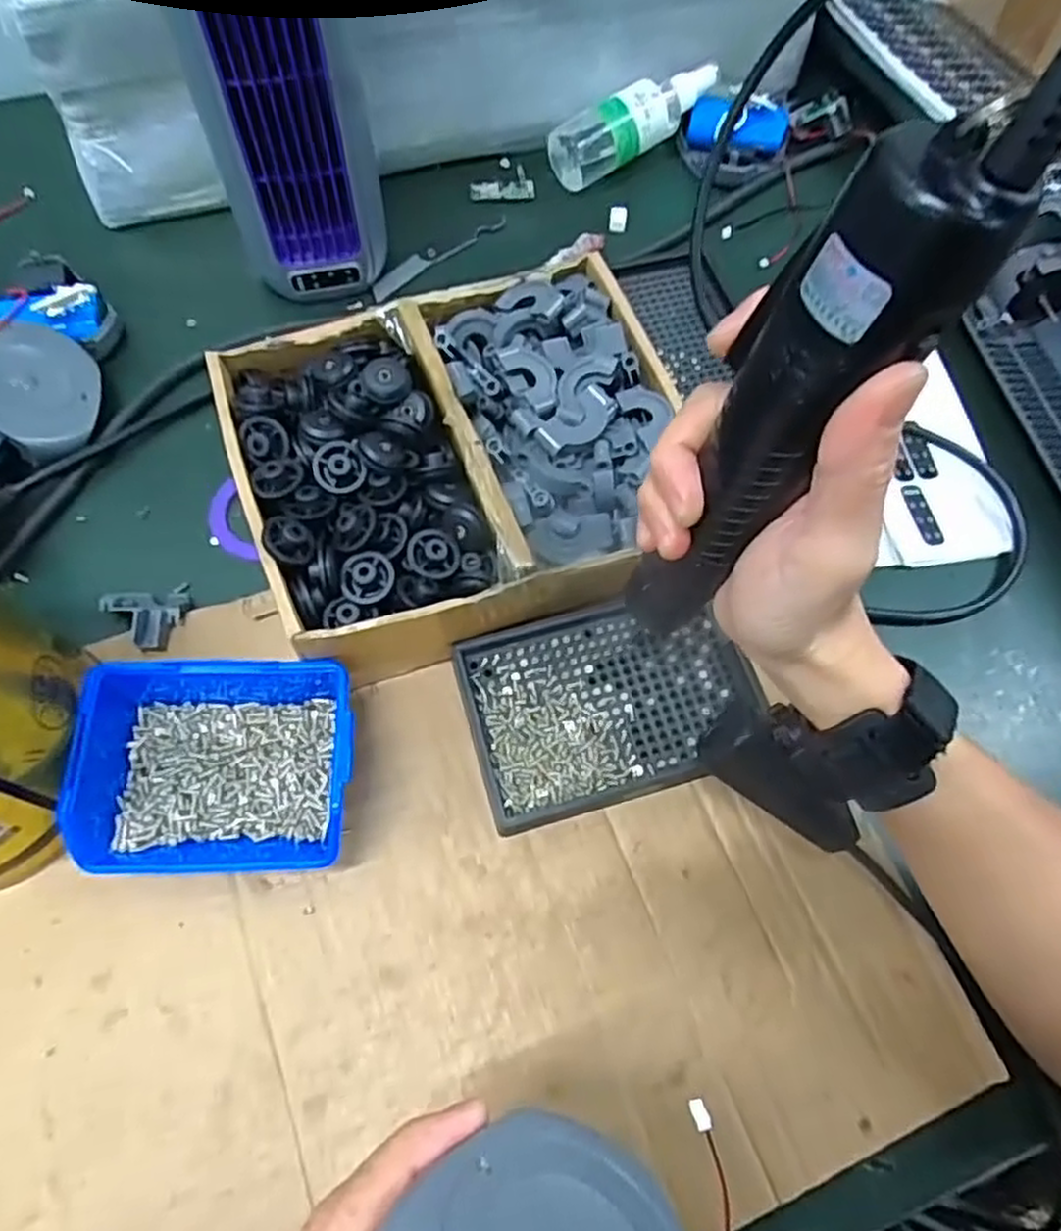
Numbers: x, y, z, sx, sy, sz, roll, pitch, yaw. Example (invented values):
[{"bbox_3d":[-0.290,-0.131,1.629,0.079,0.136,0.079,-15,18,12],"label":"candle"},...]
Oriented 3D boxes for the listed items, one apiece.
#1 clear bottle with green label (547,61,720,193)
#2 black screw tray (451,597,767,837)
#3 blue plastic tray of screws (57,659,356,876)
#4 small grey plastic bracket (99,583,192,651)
[{"bbox_3d":[0.073,-0.343,0.513,0.126,0.035,0.043,-32,71,-3],"label":"clear bottle with green label"},{"bbox_3d":[0.037,0.041,0.358,0.132,0.020,0.093,-14,68,-9],"label":"black screw tray"},{"bbox_3d":[-0.131,0.063,0.323,0.109,0.045,0.088,0,66,-3],"label":"blue plastic tray of screws"},{"bbox_3d":[-0.192,0.002,0.373,0.040,0.013,0.037,-13,68,-9],"label":"small grey plastic bracket"}]

